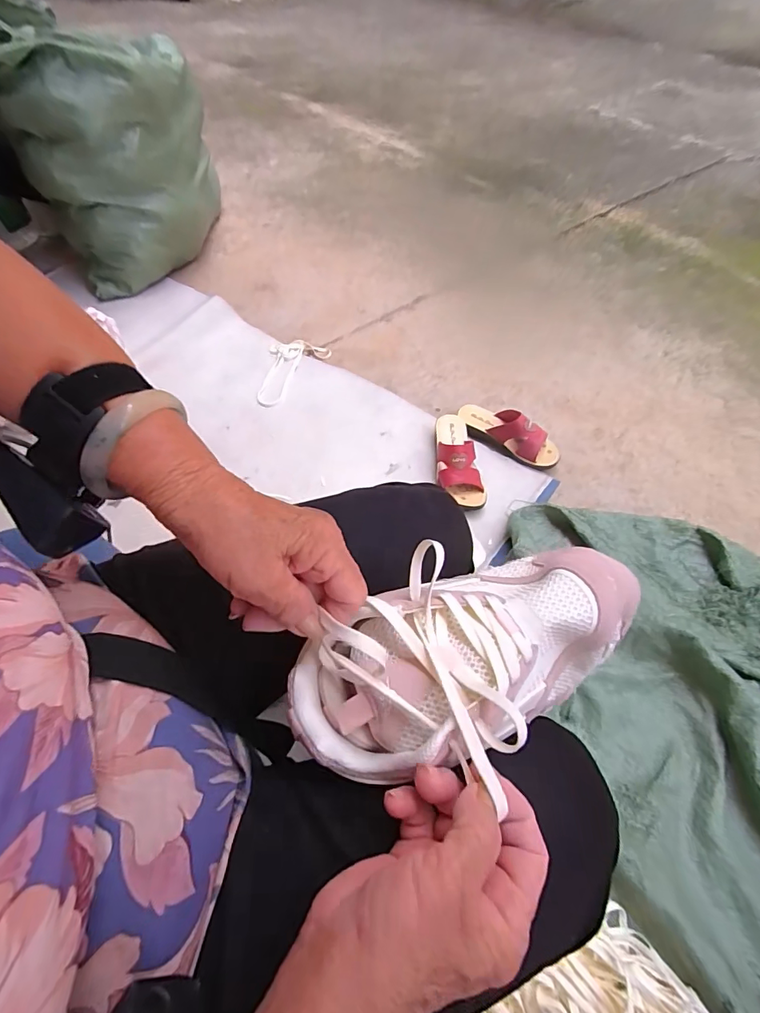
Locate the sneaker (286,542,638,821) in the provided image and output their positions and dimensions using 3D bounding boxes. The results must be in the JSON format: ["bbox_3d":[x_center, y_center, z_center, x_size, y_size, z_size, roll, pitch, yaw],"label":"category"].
[{"bbox_3d":[0.054,0.086,0.270,0.215,0.078,0.109,-20,58,-11],"label":"sneaker"}]

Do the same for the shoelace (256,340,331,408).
[{"bbox_3d":[-0.208,-0.323,1.081,0.145,0.012,0.231,4,56,2],"label":"shoelace"}]

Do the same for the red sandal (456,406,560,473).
[{"bbox_3d":[0.268,-0.159,0.931,0.224,0.068,0.086,27,60,17],"label":"red sandal"}]

